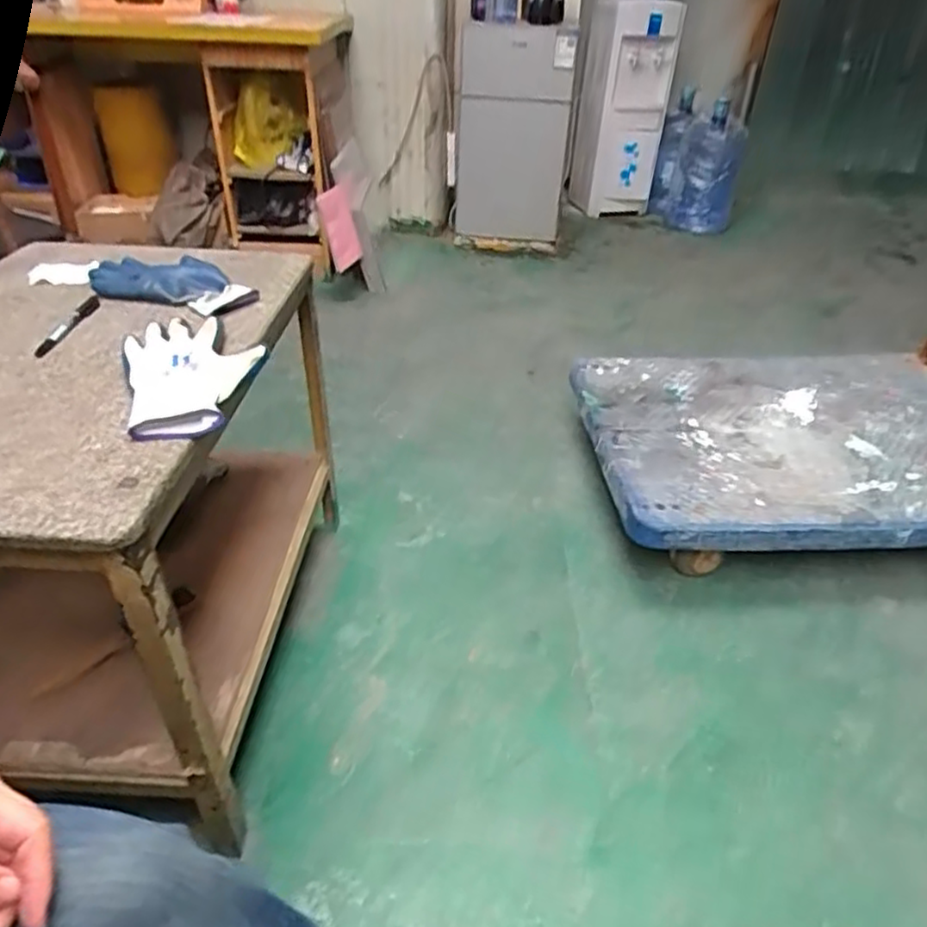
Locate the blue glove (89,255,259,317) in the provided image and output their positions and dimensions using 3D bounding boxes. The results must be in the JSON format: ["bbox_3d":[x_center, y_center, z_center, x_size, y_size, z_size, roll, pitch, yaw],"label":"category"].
[{"bbox_3d":[-0.361,-0.231,0.872,0.212,0.025,0.115,12,37,14],"label":"blue glove"}]

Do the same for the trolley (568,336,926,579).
[{"bbox_3d":[0.756,-0.292,1.185,0.987,0.782,0.583,-2,36,-4],"label":"trolley"}]

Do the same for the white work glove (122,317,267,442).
[{"bbox_3d":[-0.269,-0.093,0.695,0.135,0.030,0.203,-13,38,-18],"label":"white work glove"}]

